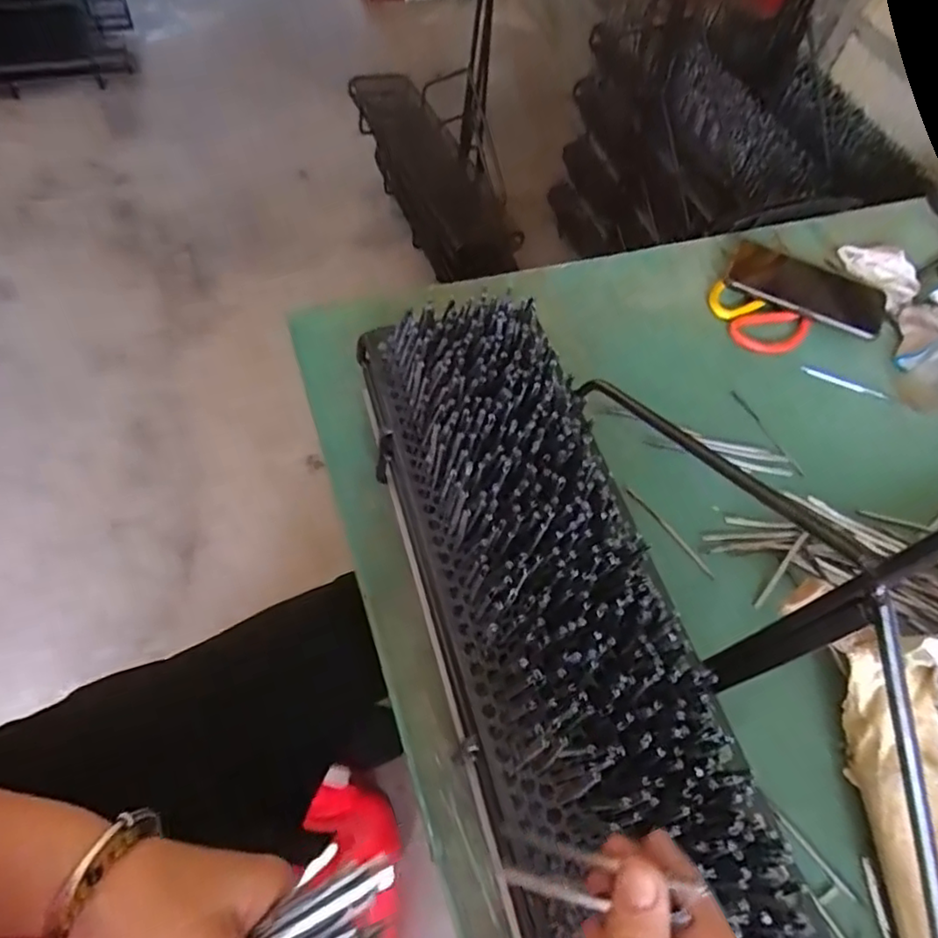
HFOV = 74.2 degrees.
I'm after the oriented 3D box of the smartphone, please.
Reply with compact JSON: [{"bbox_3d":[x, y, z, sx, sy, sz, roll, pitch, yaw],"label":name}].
[{"bbox_3d":[0.359,-0.191,0.660,0.161,0.009,0.066,26,74,11],"label":"smartphone"}]

